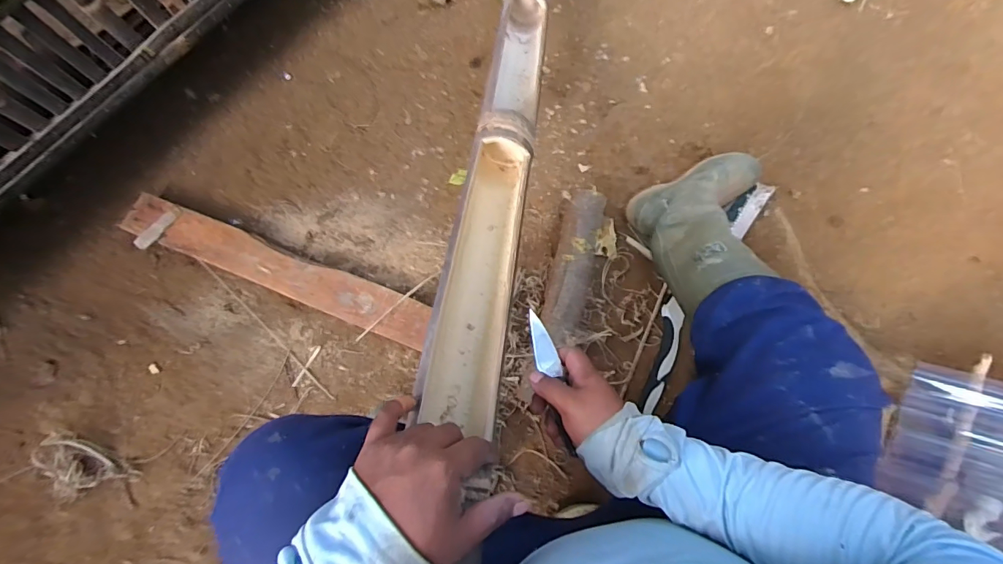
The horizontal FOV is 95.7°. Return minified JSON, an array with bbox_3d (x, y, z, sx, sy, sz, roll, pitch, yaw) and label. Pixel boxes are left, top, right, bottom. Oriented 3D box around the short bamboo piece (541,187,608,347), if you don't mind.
[{"bbox_3d":[0.131,-0.025,0.836,0.076,0.065,0.289,12,72,7],"label":"short bamboo piece"}]

